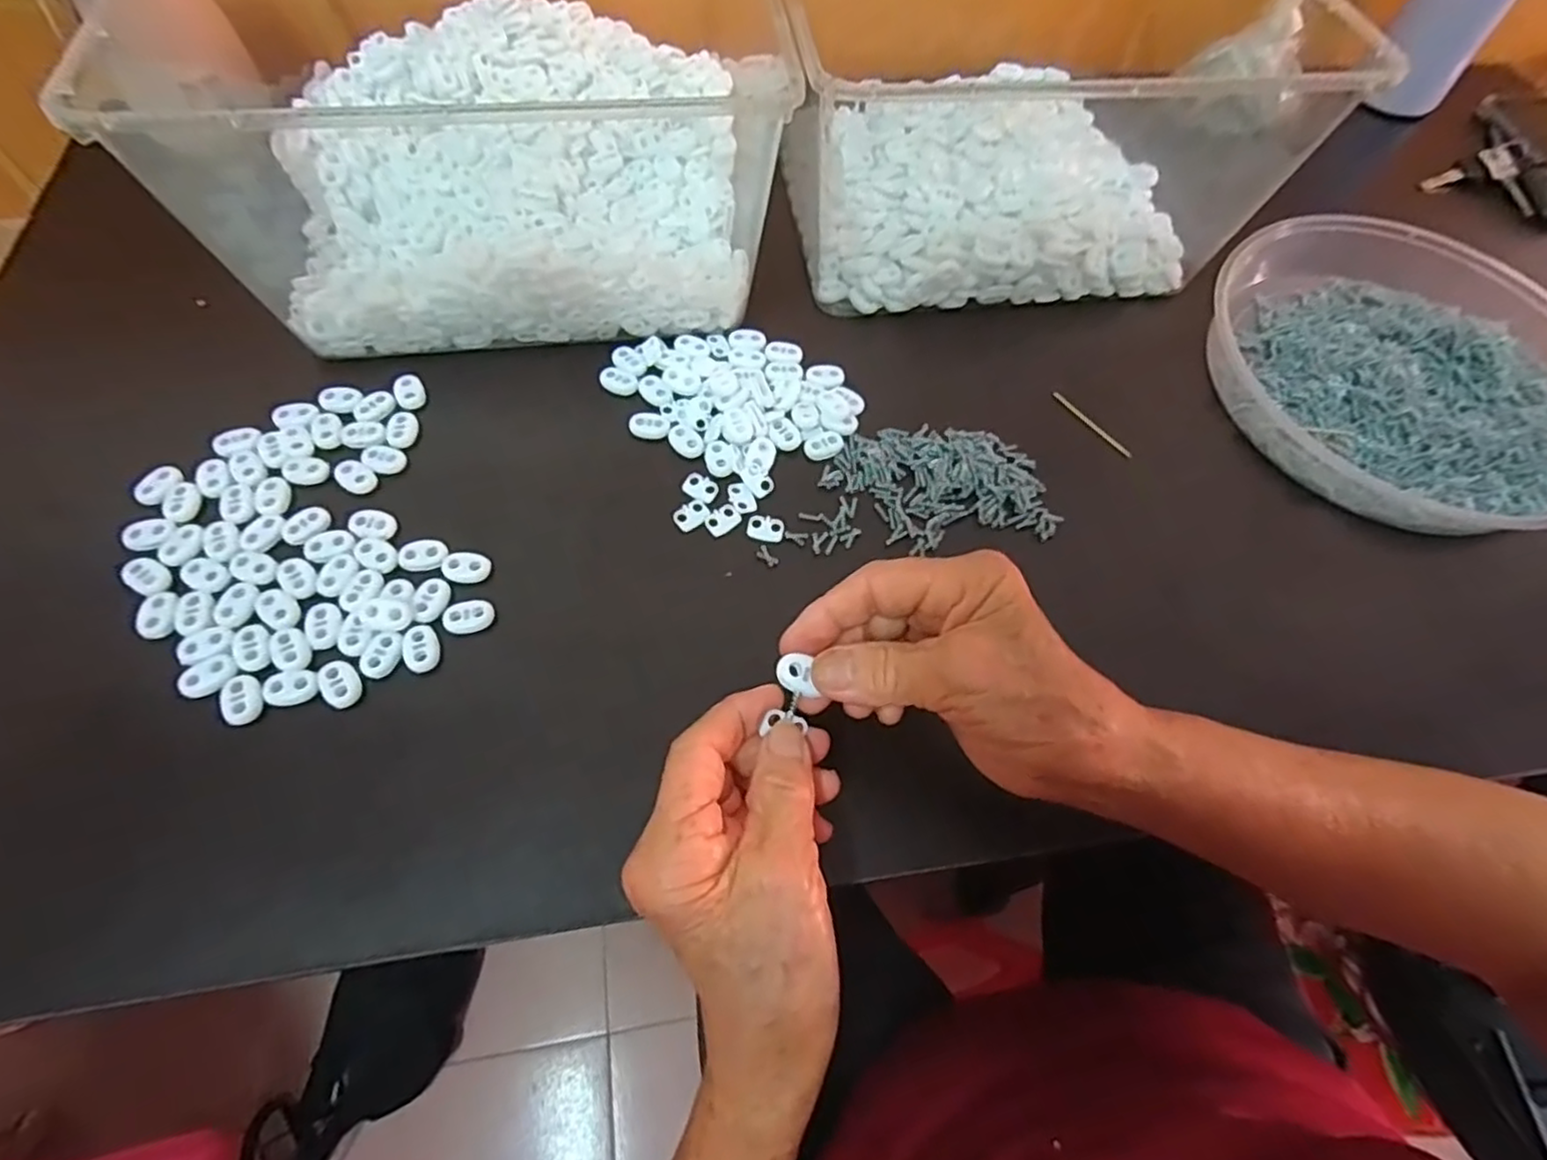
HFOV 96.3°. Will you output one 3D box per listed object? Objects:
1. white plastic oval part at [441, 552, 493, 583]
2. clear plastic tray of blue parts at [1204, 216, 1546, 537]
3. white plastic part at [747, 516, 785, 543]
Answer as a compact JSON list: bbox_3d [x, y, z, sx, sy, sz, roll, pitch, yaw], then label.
[{"bbox_3d":[-0.150,-0.007,0.338,0.023,0.004,0.016,6,62,0],"label":"white plastic oval part"},{"bbox_3d":[0.375,-0.124,0.410,0.224,0.044,0.211,42,68,17],"label":"clear plastic tray of blue parts"},{"bbox_3d":[-0.004,-0.027,0.360,0.019,0.004,0.015,5,62,-1],"label":"white plastic part"}]

